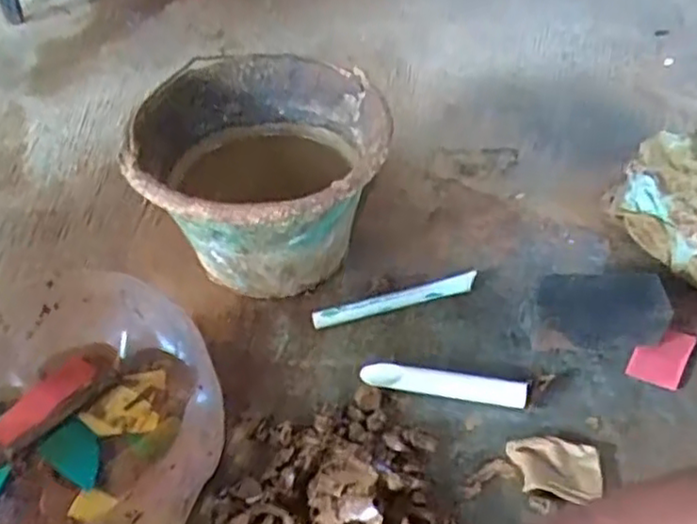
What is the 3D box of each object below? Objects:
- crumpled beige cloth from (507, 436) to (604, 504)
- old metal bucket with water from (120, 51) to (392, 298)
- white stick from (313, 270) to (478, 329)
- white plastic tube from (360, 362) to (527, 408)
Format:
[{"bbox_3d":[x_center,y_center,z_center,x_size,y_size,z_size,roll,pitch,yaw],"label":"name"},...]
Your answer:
[{"bbox_3d":[0.172,0.171,0.566,0.076,0.013,0.050,12,47,13],"label":"crumpled beige cloth"},{"bbox_3d":[-0.088,-0.074,0.718,0.247,0.179,0.254,-2,46,2],"label":"old metal bucket with water"},{"bbox_3d":[0.049,0.040,0.701,0.172,0.018,0.019,-12,47,-9],"label":"white stick"},{"bbox_3d":[0.086,0.110,0.623,0.150,0.023,0.018,10,47,11],"label":"white plastic tube"}]

